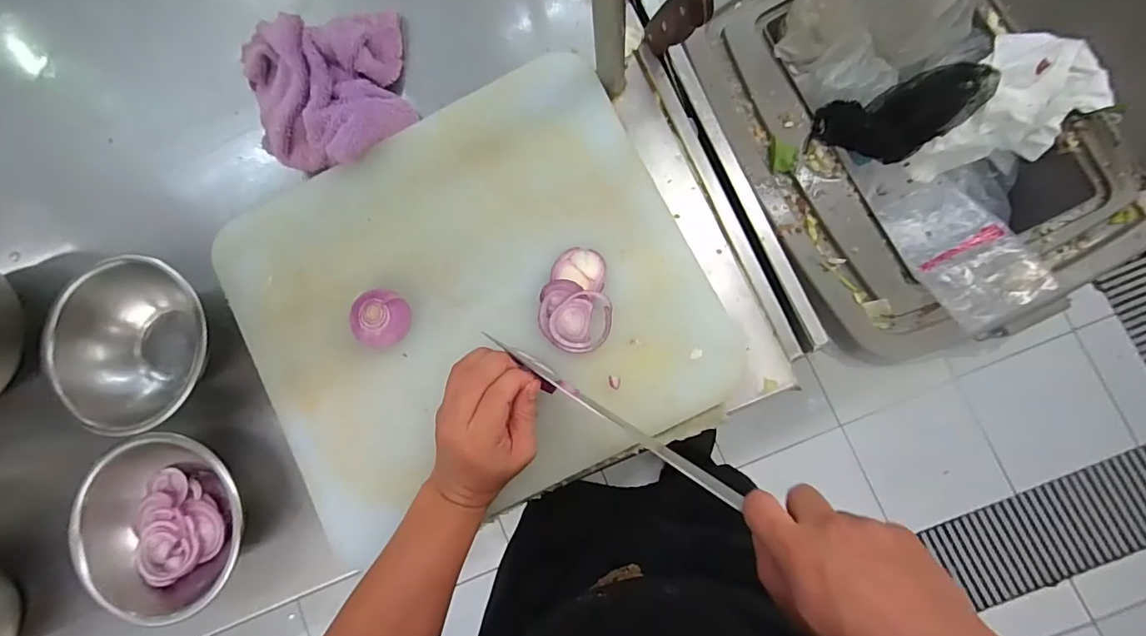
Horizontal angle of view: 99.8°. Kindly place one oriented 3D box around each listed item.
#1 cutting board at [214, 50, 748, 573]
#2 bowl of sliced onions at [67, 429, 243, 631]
[{"bbox_3d":[-0.091,-0.018,0.423,0.393,0.038,0.352,-27,83,3],"label":"cutting board"},{"bbox_3d":[-0.349,0.173,0.426,0.150,0.057,0.132,27,88,7],"label":"bowl of sliced onions"}]

